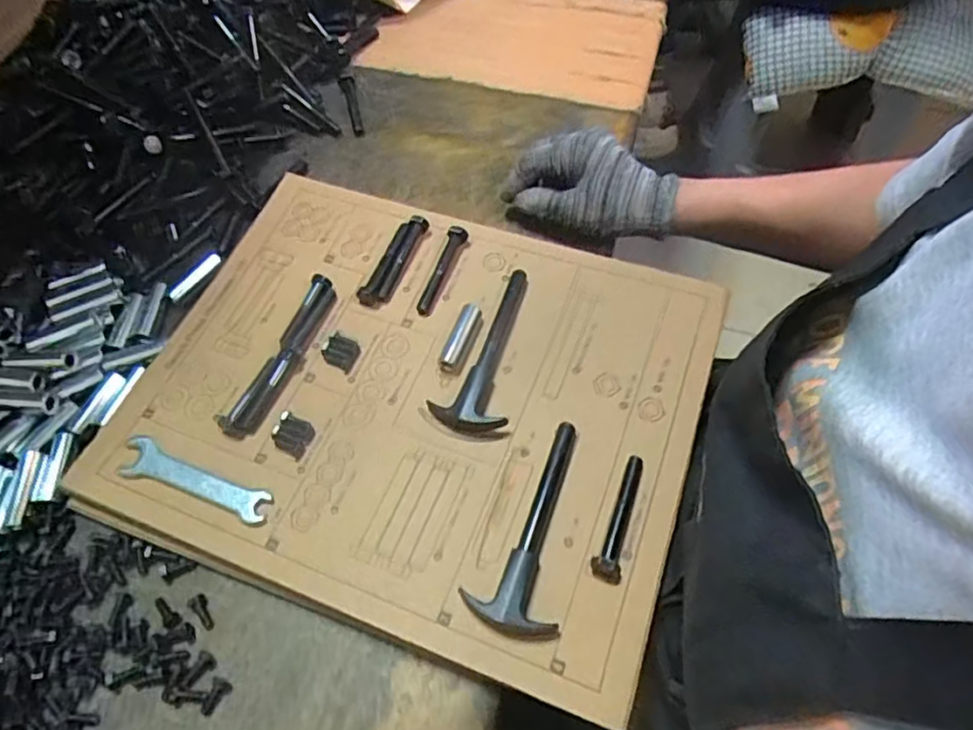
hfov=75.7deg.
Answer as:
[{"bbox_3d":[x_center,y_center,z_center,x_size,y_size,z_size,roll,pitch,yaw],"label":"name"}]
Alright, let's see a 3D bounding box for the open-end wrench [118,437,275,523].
[{"bbox_3d":[-0.187,0.074,0.400,0.103,0.004,0.025,19,62,10],"label":"open-end wrench"}]

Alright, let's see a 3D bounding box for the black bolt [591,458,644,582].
[{"bbox_3d":[0.082,0.090,0.370,0.018,0.015,0.077,21,63,15],"label":"black bolt"}]

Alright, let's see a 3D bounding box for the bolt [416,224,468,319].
[{"bbox_3d":[-0.034,-0.070,0.469,0.014,0.010,0.075,20,76,11],"label":"bolt"}]

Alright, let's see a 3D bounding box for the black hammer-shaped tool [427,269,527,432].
[{"bbox_3d":[0.007,-0.011,0.437,0.049,0.015,0.125,18,62,13],"label":"black hammer-shaped tool"}]

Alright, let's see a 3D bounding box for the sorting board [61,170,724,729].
[{"bbox_3d":[-0.044,0.015,0.416,0.355,0.026,0.289,18,61,10],"label":"sorting board"}]

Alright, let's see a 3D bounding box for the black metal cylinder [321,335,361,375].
[{"bbox_3d":[-0.103,-0.010,0.441,0.021,0.010,0.022,20,63,14],"label":"black metal cylinder"}]

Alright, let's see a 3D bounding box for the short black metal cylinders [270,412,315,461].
[{"bbox_3d":[-0.128,0.045,0.412,0.026,0.009,0.024,20,63,15],"label":"short black metal cylinders"}]

